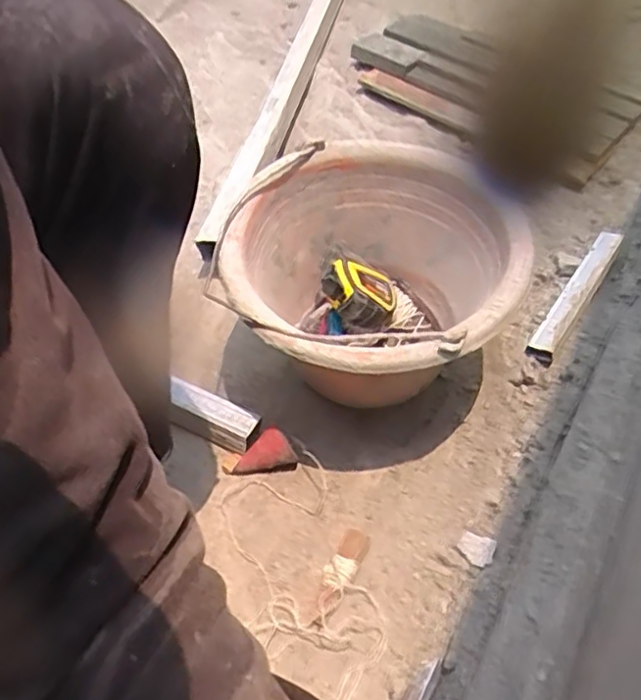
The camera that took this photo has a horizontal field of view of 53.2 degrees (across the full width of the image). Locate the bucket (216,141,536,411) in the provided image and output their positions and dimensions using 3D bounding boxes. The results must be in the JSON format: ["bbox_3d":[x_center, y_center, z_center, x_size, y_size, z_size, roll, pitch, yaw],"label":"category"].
[{"bbox_3d":[0.046,-0.045,0.587,0.232,0.158,0.246,1,53,-1],"label":"bucket"}]

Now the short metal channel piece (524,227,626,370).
[{"bbox_3d":[0.274,-0.064,0.679,0.030,0.028,0.206,29,58,19],"label":"short metal channel piece"}]

